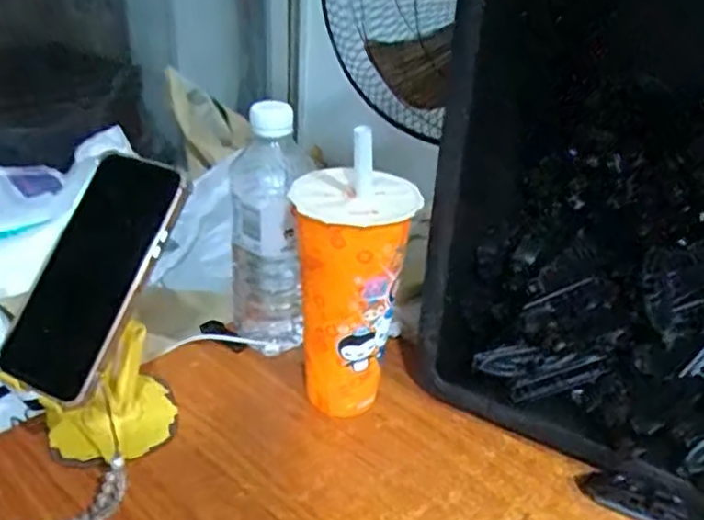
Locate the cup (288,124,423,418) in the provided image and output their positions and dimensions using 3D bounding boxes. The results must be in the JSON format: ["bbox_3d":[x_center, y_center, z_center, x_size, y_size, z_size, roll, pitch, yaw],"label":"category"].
[{"bbox_3d":[-0.001,0.016,0.485,0.078,0.210,0.078,2,29,-1],"label":"cup"}]

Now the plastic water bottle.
[{"bbox_3d":[-0.066,-0.020,0.544,0.064,0.204,0.065,-8,31,-19],"label":"plastic water bottle"}]

